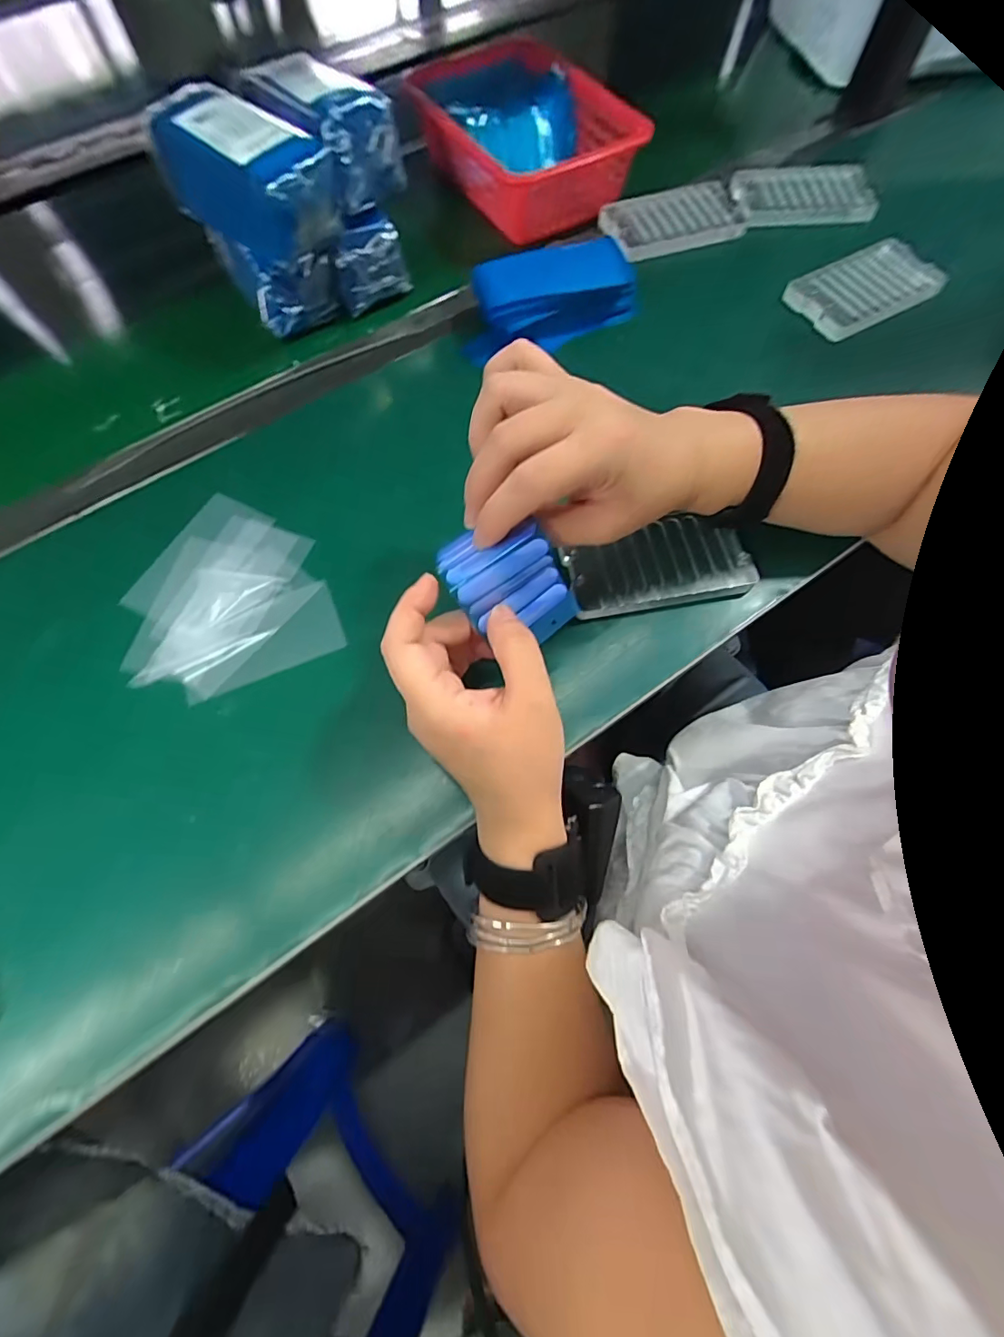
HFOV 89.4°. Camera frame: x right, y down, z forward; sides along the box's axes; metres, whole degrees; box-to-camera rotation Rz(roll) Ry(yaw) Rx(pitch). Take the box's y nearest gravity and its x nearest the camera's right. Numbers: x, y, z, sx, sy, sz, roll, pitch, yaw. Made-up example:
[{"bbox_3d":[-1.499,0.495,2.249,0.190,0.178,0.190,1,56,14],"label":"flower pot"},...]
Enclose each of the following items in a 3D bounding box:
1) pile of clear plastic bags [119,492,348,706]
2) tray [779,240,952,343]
[{"bbox_3d":[-0.191,-0.053,0.348,0.130,0.007,0.140,-21,70,-7],"label":"pile of clear plastic bags"},{"bbox_3d":[0.325,-0.342,0.454,0.134,0.013,0.072,-28,70,-11],"label":"tray"}]

